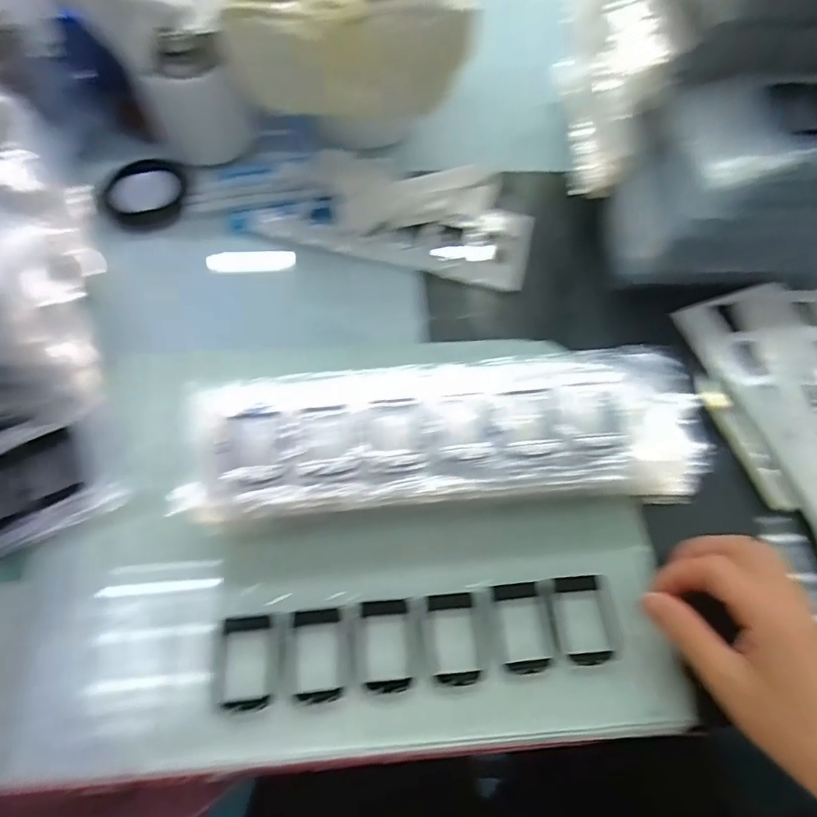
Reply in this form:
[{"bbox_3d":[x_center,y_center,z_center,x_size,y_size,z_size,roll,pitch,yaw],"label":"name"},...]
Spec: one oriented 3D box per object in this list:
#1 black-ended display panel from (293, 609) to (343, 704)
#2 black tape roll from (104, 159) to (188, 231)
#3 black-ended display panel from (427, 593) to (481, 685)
[{"bbox_3d":[-0.054,0.146,0.316,0.028,0.006,0.049,-4,64,-5],"label":"black-ended display panel"},{"bbox_3d":[-0.234,-0.193,0.475,0.065,0.018,0.076,6,64,-1],"label":"black tape roll"},{"bbox_3d":[0.028,0.139,0.321,0.028,0.005,0.050,-3,64,-5],"label":"black-ended display panel"}]

